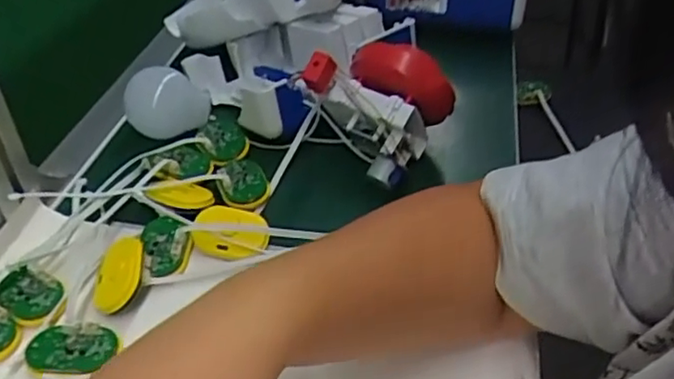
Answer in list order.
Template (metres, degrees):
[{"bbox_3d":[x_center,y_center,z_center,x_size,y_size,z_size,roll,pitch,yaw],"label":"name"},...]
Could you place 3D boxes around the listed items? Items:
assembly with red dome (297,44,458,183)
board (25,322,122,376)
[{"bbox_3d":[0.033,-0.069,0.497,0.083,0.077,0.084,26,47,28],"label":"assembly with red dome"},{"bbox_3d":[-0.157,0.093,0.371,0.051,0.007,0.033,5,41,7],"label":"board"}]

